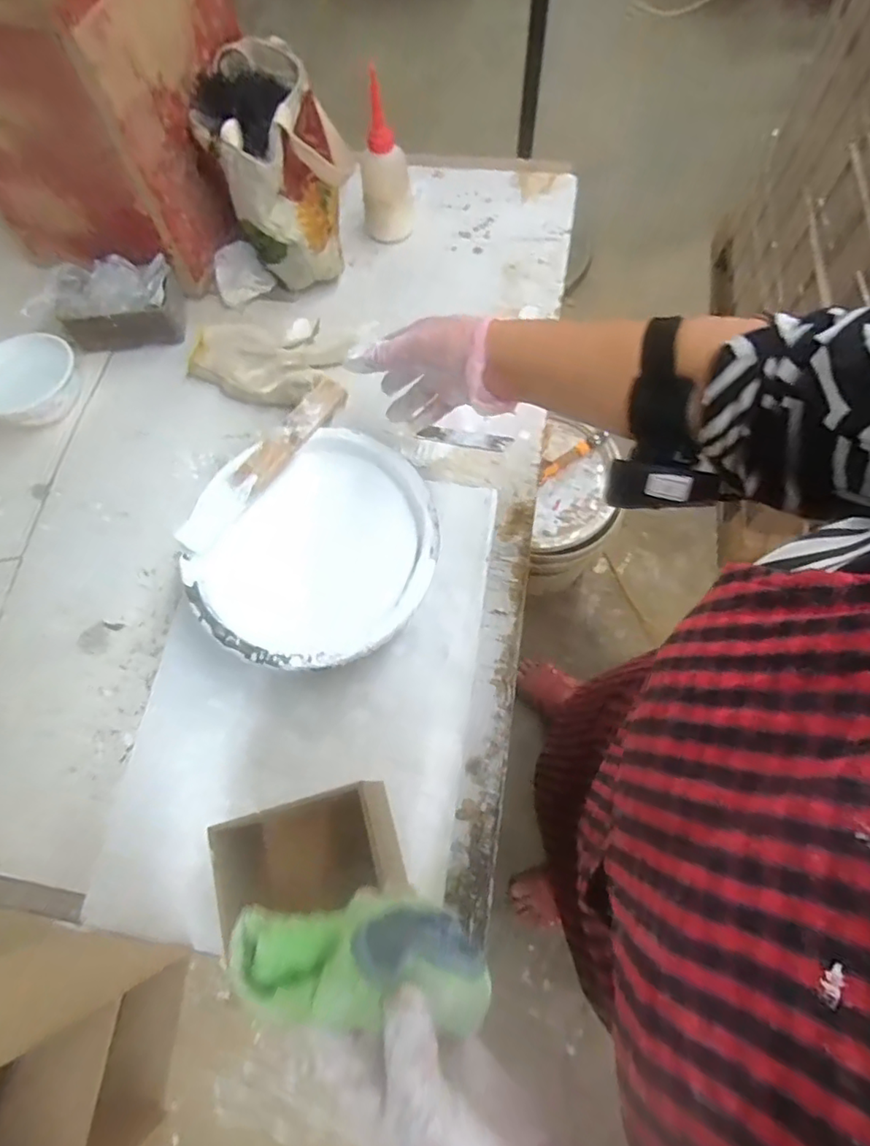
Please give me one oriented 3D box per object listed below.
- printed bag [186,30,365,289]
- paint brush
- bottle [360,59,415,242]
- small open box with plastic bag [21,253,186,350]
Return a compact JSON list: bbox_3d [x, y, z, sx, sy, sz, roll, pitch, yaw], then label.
[{"bbox_3d":[-0.175,-0.465,0.683,0.148,0.169,0.197,-13,70,-3],"label":"printed bag"},{"bbox_3d":[-0.159,-0.104,0.526,0.044,0.014,0.197,35,75,13],"label":"paint brush"},{"bbox_3d":[-0.060,-0.475,0.681,0.060,0.163,0.049,-8,70,-1],"label":"bottle"},{"bbox_3d":[-0.378,-0.306,0.670,0.160,0.073,0.065,-13,70,-3],"label":"small open box with plastic bag"}]

